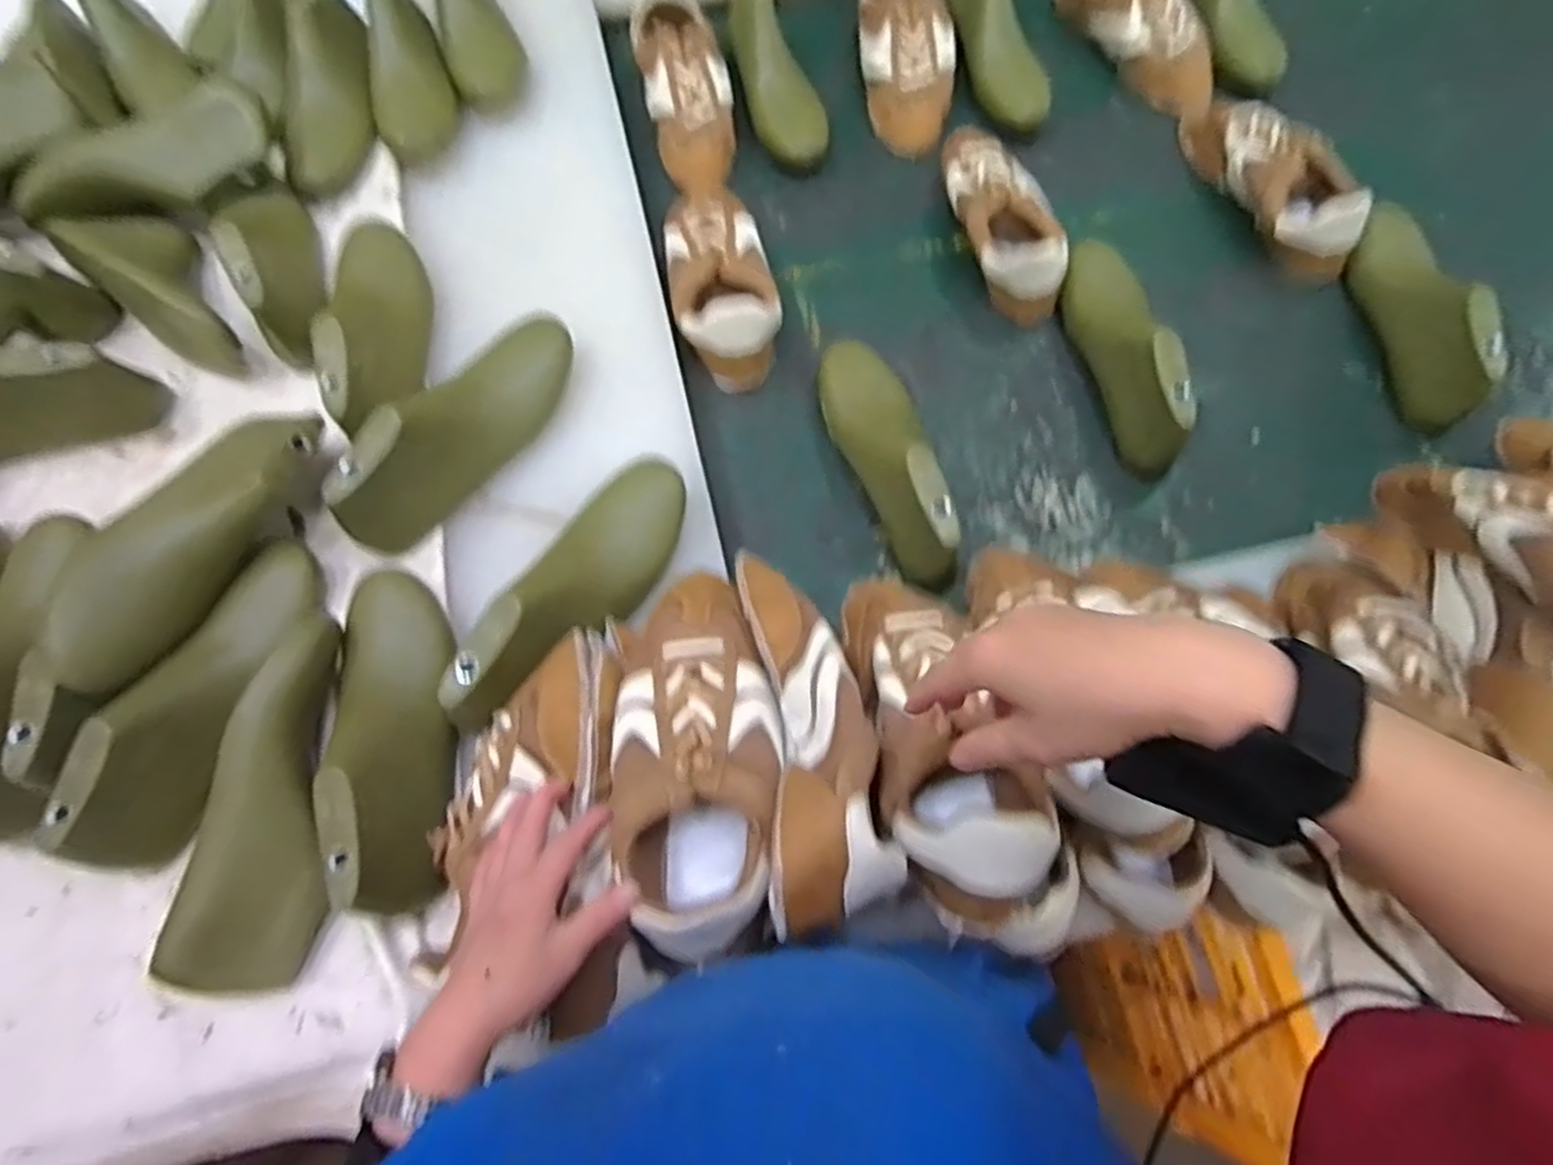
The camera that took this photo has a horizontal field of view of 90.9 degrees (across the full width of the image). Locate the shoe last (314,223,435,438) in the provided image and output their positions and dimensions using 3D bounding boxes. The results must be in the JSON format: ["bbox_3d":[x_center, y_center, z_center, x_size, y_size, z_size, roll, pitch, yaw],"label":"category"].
[{"bbox_3d":[-0.350,-0.236,0.668,0.077,0.076,0.249,-16,71,-5],"label":"shoe last"}]

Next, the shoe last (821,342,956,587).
[{"bbox_3d":[0.103,-0.117,0.673,0.076,0.090,0.257,-18,71,-5],"label":"shoe last"}]

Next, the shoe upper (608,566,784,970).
[{"bbox_3d":[-0.050,0.105,0.488,0.104,0.057,0.233,-2,65,0],"label":"shoe upper"}]

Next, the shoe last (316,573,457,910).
[{"bbox_3d":[-0.279,0.099,0.540,0.076,0.088,0.249,-12,70,-3],"label":"shoe last"}]

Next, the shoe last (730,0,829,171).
[{"bbox_3d":[0.005,-0.578,0.861,0.087,0.068,0.228,-9,70,-2],"label":"shoe last"}]

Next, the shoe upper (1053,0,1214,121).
[{"bbox_3d":[0.429,-0.654,0.890,0.089,0.067,0.253,-22,71,-7],"label":"shoe upper"}]

